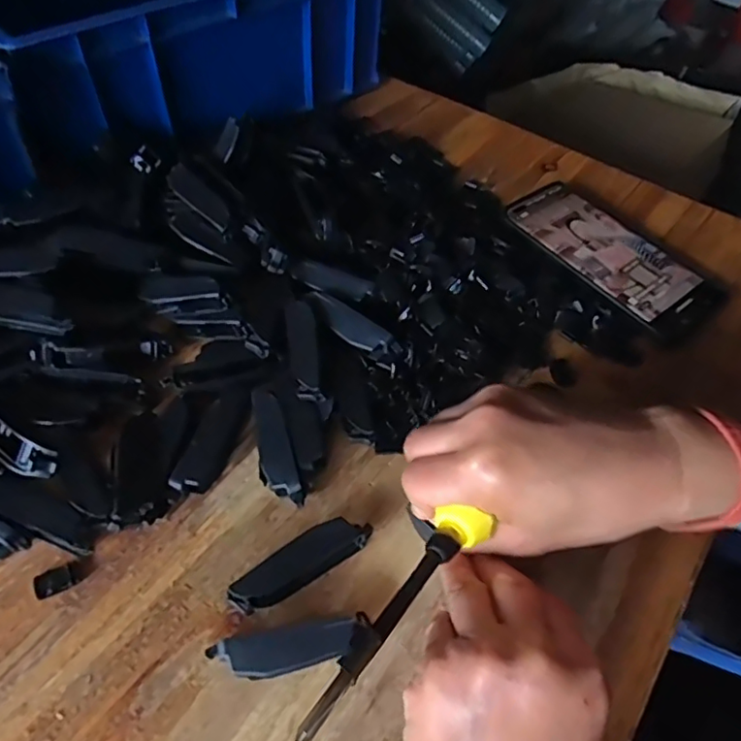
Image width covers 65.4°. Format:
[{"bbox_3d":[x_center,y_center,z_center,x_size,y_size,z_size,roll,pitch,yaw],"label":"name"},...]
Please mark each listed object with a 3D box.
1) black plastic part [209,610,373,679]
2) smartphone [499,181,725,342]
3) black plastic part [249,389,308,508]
[{"bbox_3d":[-0.036,0.128,0.264,0.070,0.012,0.022,-4,53,-6],"label":"black plastic part"},{"bbox_3d":[0.184,-0.090,0.436,0.087,0.011,0.161,-31,60,-23],"label":"smartphone"},{"bbox_3d":[-0.055,0.042,0.325,0.021,0.014,0.073,-16,55,-14],"label":"black plastic part"}]

